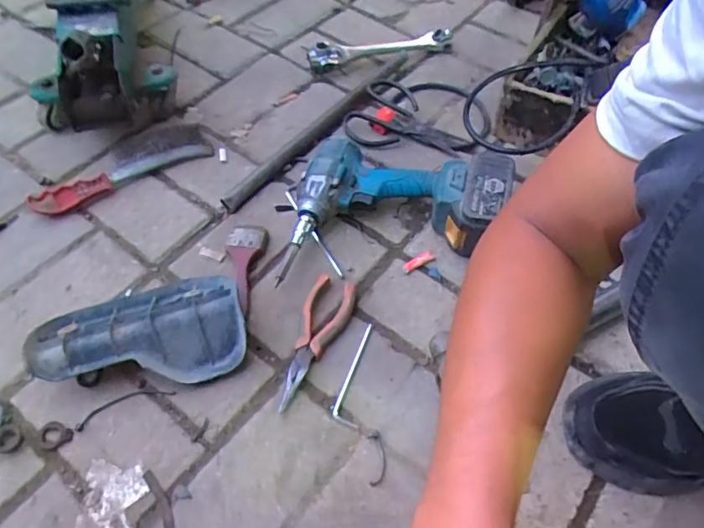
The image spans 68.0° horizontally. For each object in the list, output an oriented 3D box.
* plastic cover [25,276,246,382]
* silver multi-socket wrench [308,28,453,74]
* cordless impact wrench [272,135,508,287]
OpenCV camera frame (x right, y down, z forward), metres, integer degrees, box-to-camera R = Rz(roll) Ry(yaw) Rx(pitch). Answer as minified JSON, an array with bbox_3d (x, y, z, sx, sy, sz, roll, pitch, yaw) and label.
[{"bbox_3d":[-0.216,0.062,0.546,0.200,0.045,0.118,-2,54,-4],"label":"plastic cover"},{"bbox_3d":[0.046,-0.353,0.839,0.245,0.028,0.045,-17,57,-14],"label":"silver multi-socket wrench"},{"bbox_3d":[0.048,-0.061,0.613,0.251,0.085,0.170,10,55,6],"label":"cordless impact wrench"}]

